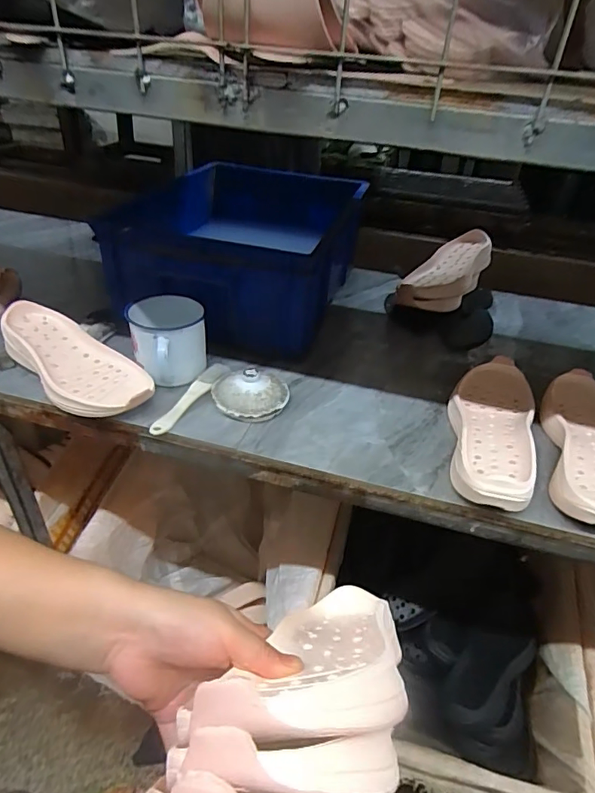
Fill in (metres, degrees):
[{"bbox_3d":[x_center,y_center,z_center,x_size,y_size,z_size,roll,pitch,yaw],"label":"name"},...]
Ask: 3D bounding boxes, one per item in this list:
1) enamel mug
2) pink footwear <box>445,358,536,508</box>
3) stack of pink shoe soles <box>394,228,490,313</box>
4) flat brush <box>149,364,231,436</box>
[{"bbox_3d":[-0.178,-0.079,0.673,0.106,0.091,0.112,-4,37,-12],"label":"enamel mug"},{"bbox_3d":[0.244,0.032,0.614,0.104,0.044,0.280,16,38,15],"label":"pink footwear"},{"bbox_3d":[0.290,-0.237,0.928,0.108,0.063,0.267,28,56,26],"label":"stack of pink shoe soles"},{"bbox_3d":[-0.141,0.000,0.652,0.024,0.031,0.155,21,39,21],"label":"flat brush"}]

